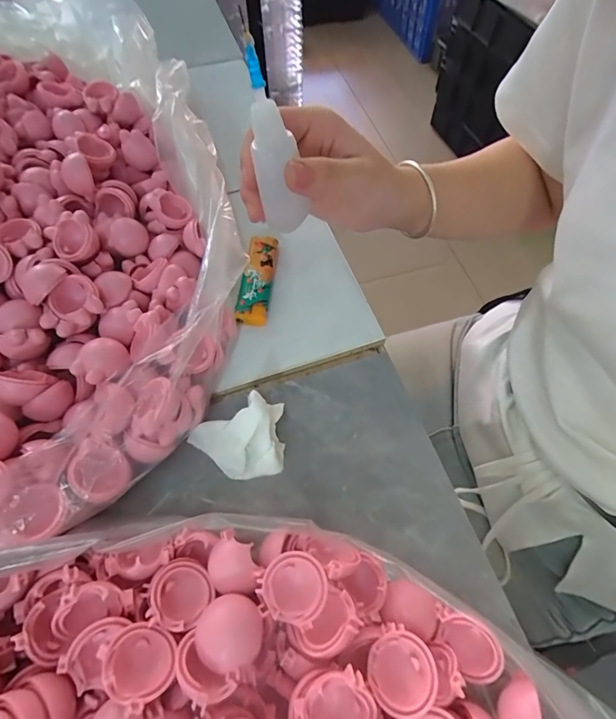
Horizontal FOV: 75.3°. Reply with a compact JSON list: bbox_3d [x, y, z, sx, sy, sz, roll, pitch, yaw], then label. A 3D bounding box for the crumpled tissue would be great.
[{"bbox_3d":[-0.045,0.048,0.245,0.057,0.020,0.047,-3,60,-1],"label":"crumpled tissue"}]

